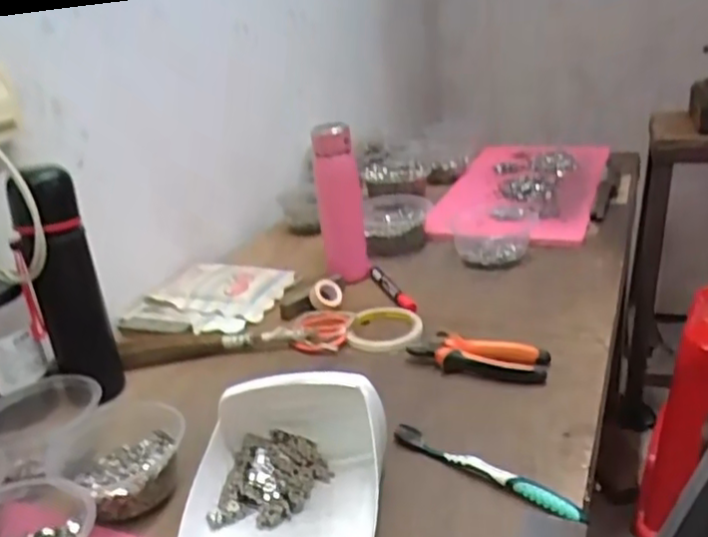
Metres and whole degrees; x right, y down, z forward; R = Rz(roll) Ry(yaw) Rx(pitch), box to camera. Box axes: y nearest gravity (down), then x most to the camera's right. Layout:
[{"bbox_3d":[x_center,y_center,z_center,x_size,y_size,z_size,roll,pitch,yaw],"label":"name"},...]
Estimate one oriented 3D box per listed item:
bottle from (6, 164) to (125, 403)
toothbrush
[{"bbox_3d":[-0.297,0.022,0.701,0.068,0.239,0.060,-15,24,-20],"label":"bottle"},{"bbox_3d":[0.110,0.172,0.575,0.178,0.018,0.014,14,29,39],"label":"toothbrush"}]

